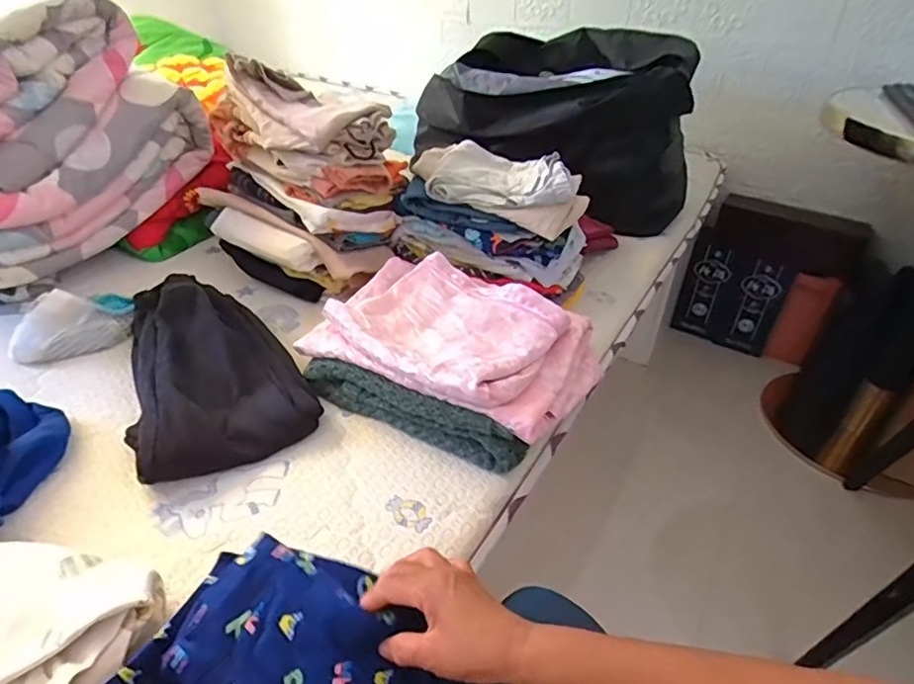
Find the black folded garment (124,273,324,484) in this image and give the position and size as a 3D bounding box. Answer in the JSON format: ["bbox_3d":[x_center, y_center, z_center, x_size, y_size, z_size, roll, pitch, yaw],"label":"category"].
[{"bbox_3d":[-0.297,0.022,0.692,0.192,0.079,0.314,-15,40,-23],"label":"black folded garment"}]

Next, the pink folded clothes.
[{"bbox_3d":[-0.003,-0.008,0.719,0.333,0.066,0.225,20,39,22],"label":"pink folded clothes"}]

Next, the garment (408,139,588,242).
[{"bbox_3d":[0.062,-0.240,0.879,0.253,0.071,0.170,22,40,23],"label":"garment"}]

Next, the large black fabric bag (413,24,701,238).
[{"bbox_3d":[0.231,-0.505,1.276,0.622,0.306,0.500,29,43,31],"label":"large black fabric bag"}]

